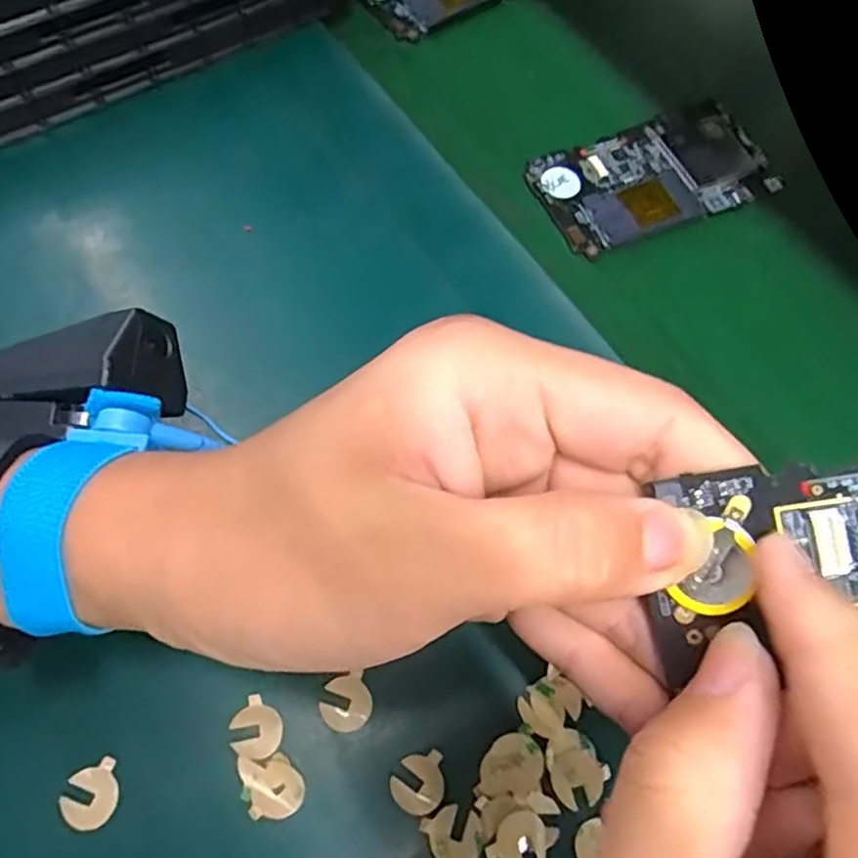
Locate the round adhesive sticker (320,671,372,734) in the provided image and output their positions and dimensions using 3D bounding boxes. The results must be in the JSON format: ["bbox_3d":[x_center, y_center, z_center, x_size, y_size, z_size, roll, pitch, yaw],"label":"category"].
[{"bbox_3d":[-0.029,0.094,0.236,0.017,0.004,0.017,4,66,-9],"label":"round adhesive sticker"}]

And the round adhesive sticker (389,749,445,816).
[{"bbox_3d":[-0.004,0.117,0.226,0.017,0.004,0.018,-2,65,-4],"label":"round adhesive sticker"}]

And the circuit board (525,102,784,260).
[{"bbox_3d":[0.116,-0.132,0.353,0.123,0.011,0.068,-22,69,-14],"label":"circuit board"}]

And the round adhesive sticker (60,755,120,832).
[{"bbox_3d":[-0.110,0.119,0.221,0.017,0.004,0.018,1,65,-3],"label":"round adhesive sticker"}]

